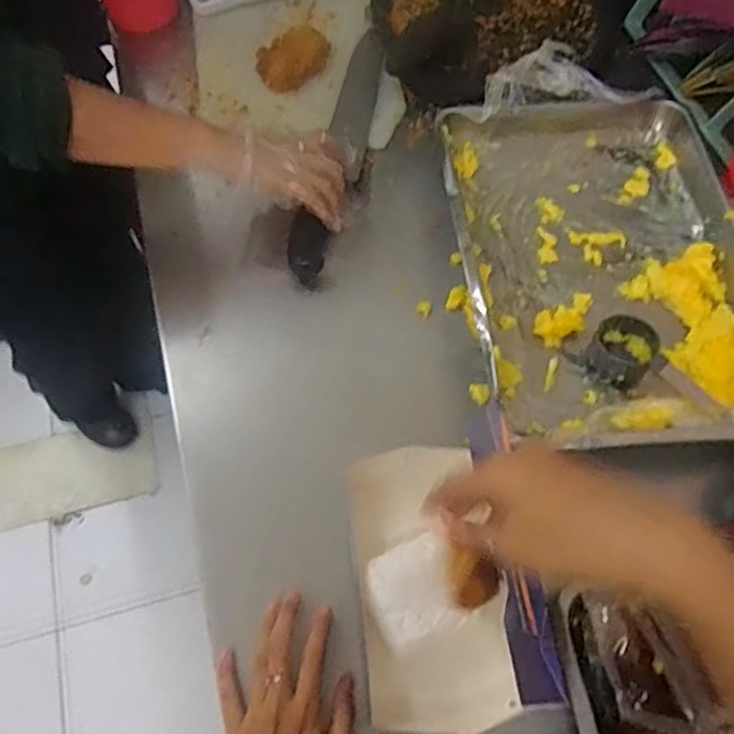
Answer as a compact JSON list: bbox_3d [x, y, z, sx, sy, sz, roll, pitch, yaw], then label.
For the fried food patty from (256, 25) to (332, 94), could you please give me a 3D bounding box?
[{"bbox_3d":[-0.080,-0.350,0.751,0.090,0.024,0.062,-38,69,-18],"label":"fried food patty"}]

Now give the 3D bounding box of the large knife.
[{"bbox_3d":[-0.025,-0.237,0.701,0.046,0.020,0.347,10,63,4],"label":"large knife"}]

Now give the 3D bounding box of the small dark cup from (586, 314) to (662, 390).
[{"bbox_3d":[0.228,-0.015,0.590,0.053,0.029,0.056,0,63,-1],"label":"small dark cup"}]

